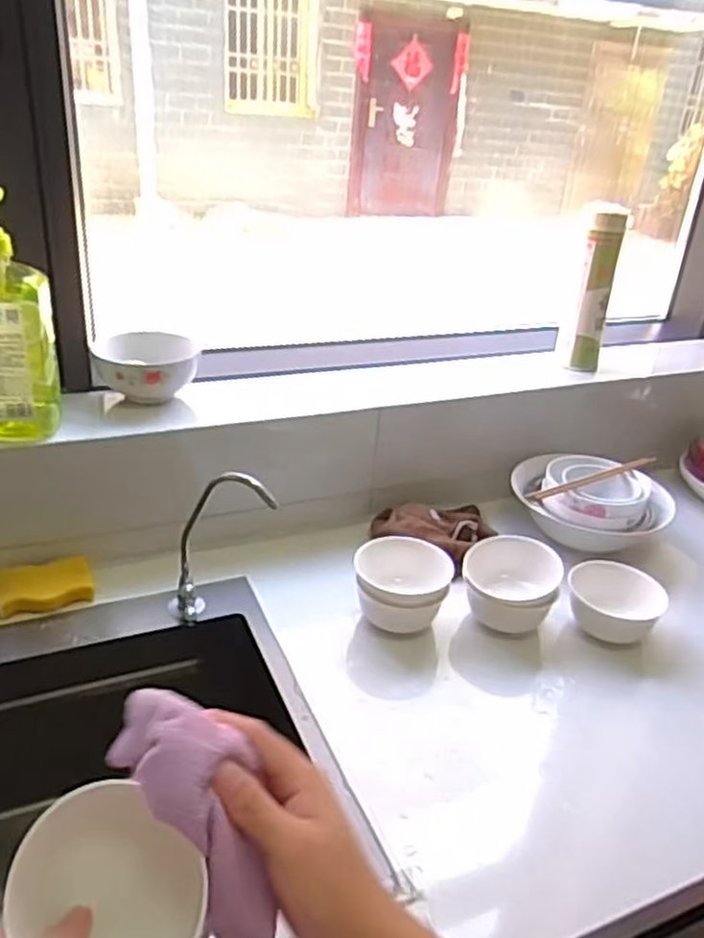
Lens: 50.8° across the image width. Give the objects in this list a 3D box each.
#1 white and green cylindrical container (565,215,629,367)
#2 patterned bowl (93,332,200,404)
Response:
[{"bbox_3d":[0.394,-0.284,1.199,0.055,0.240,0.053,12,29,13],"label":"white and green cylindrical container"},{"bbox_3d":[-0.270,-0.127,0.989,0.130,0.078,0.137,4,28,-2],"label":"patterned bowl"}]

